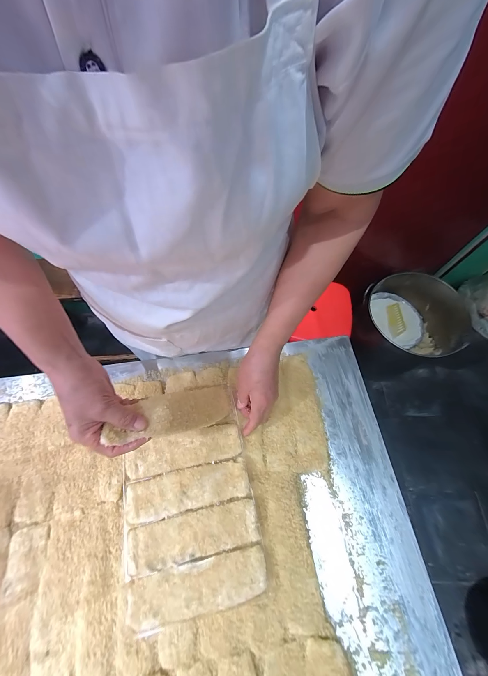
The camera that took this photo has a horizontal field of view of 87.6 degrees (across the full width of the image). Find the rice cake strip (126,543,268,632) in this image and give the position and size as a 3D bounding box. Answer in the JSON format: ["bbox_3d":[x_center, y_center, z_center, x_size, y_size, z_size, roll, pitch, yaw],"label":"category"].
[{"bbox_3d":[-0.064,0.352,0.362,0.193,0.020,0.057,-11,66,-6],"label":"rice cake strip"}]

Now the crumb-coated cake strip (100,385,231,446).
[{"bbox_3d":[-0.096,0.109,0.376,0.196,0.021,0.060,-4,59,-44],"label":"crumb-coated cake strip"}]

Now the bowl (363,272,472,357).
[{"bbox_3d":[0.783,-0.121,1.159,0.348,0.200,0.403,-38,72,-16],"label":"bowl"}]

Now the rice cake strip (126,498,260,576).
[{"bbox_3d":[-0.077,0.298,0.387,0.192,0.017,0.058,-12,66,-6],"label":"rice cake strip"}]

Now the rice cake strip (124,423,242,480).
[{"bbox_3d":[-0.103,0.191,0.434,0.190,0.018,0.055,-11,66,-6],"label":"rice cake strip"}]

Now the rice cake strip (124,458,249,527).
[{"bbox_3d":[-0.090,0.244,0.411,0.190,0.018,0.057,-12,66,-6],"label":"rice cake strip"}]

